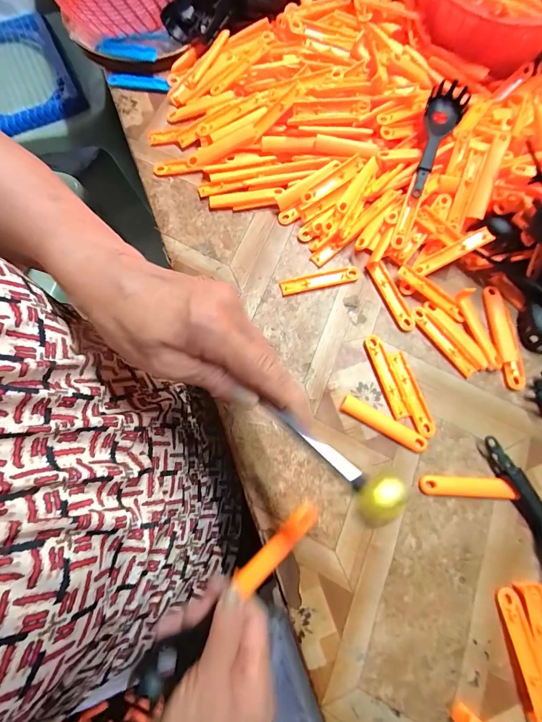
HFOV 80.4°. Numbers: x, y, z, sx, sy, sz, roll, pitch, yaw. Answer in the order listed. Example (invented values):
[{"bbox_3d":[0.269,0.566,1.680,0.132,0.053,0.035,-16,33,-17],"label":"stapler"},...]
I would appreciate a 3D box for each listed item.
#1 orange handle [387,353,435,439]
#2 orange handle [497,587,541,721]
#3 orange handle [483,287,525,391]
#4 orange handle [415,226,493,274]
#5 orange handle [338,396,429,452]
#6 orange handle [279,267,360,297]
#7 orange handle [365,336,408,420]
[{"bbox_3d":[0.122,0.028,0.279,0.017,0.004,0.075,-16,75,-4],"label":"orange handle"},{"bbox_3d":[0.178,0.207,0.224,0.017,0.010,0.078,-10,75,-3],"label":"orange handle"},{"bbox_3d":[0.212,-0.023,0.290,0.021,0.006,0.096,-1,75,0],"label":"orange handle"},{"bbox_3d":[0.170,-0.102,0.301,0.073,0.006,0.015,-27,76,8],"label":"orange handle"},{"bbox_3d":[0.095,0.053,0.270,0.075,0.004,0.017,29,77,7],"label":"orange handle"},{"bbox_3d":[0.048,-0.077,0.306,0.078,0.006,0.013,-14,75,-4],"label":"orange handle"},{"bbox_3d":[0.102,0.013,0.283,0.015,0.004,0.075,-16,75,-4],"label":"orange handle"}]

